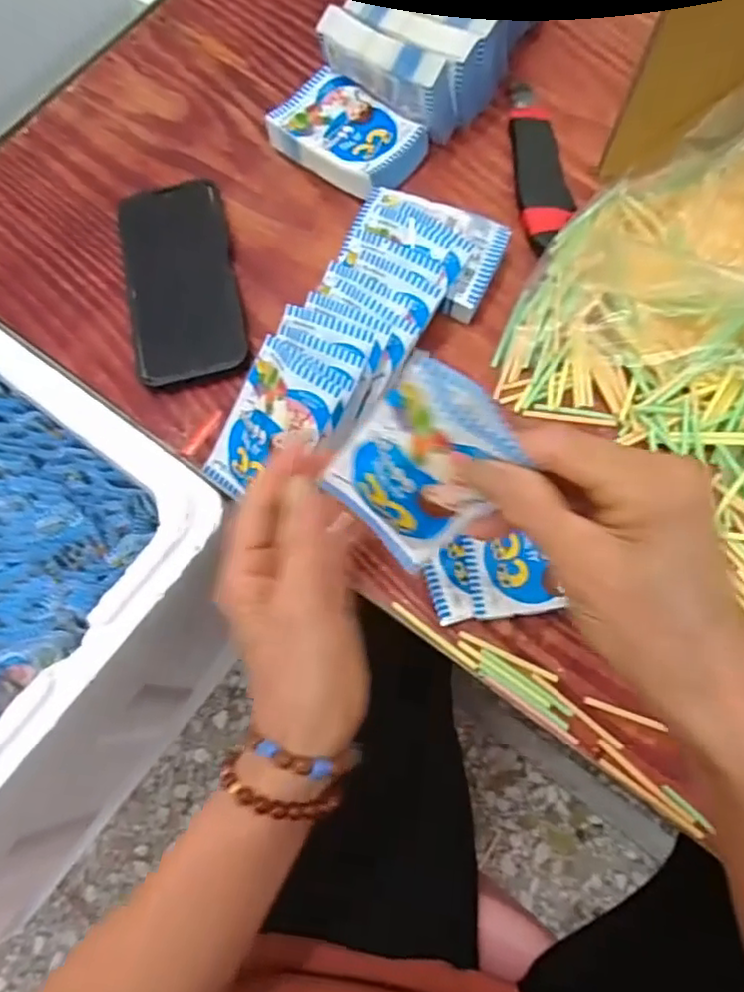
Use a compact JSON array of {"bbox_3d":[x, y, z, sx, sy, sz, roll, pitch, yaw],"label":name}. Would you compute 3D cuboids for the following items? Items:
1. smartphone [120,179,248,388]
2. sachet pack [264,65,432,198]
[{"bbox_3d":[-0.138,-0.159,0.465,0.076,0.015,0.162,-11,71,-1],"label":"smartphone"},{"bbox_3d":[-0.020,-0.276,0.494,0.107,0.029,0.072,38,77,15],"label":"sachet pack"}]

